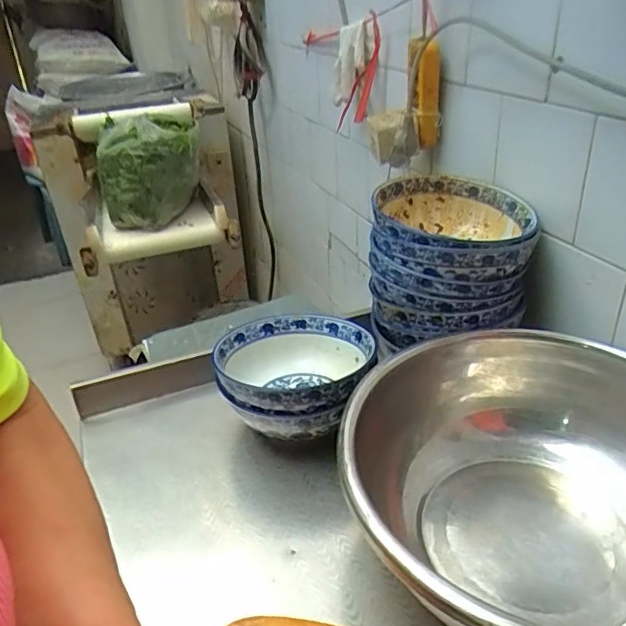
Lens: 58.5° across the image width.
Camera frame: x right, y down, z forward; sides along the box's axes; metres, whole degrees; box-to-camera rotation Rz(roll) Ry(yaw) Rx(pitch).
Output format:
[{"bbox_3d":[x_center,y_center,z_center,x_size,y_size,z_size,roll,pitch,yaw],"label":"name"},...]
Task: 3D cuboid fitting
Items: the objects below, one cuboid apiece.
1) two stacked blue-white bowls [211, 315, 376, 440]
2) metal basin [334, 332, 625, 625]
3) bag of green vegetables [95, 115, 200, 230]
[{"bbox_3d":[-0.020,0.081,0.700,0.191,0.104,0.188,-4,31,-2],"label":"two stacked blue-white bowls"},{"bbox_3d":[0.207,0.174,0.521,0.351,0.140,0.348,-2,30,1],"label":"metal basin"},{"bbox_3d":[-0.423,-0.371,1.461,0.259,0.238,0.214,-11,32,-13],"label":"bag of green vegetables"}]

